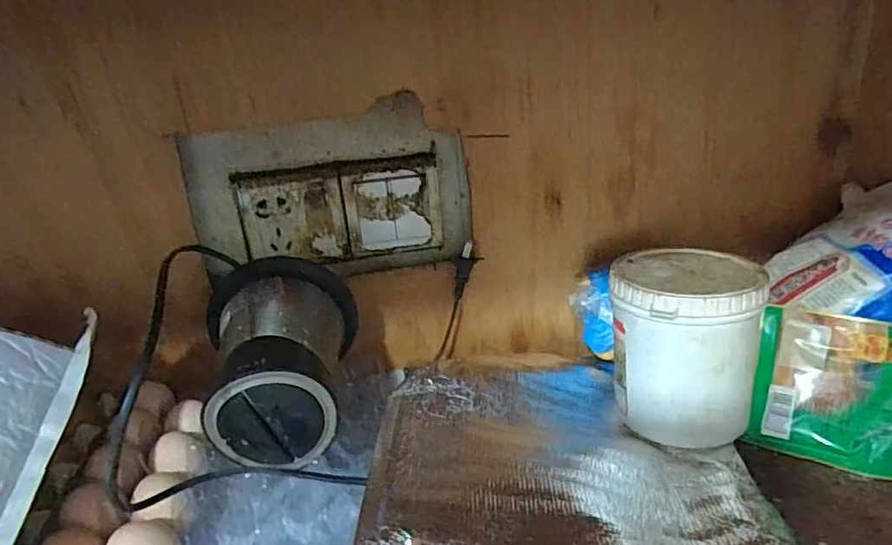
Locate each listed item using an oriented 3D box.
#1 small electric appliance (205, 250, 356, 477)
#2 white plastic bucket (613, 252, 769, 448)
[{"bbox_3d":[-0.125,0.060,0.427,0.104,0.094,0.144,-6,23,-2],"label":"small electric appliance"},{"bbox_3d":[0.192,0.057,0.480,0.105,0.126,0.110,-5,23,2],"label":"white plastic bucket"}]

